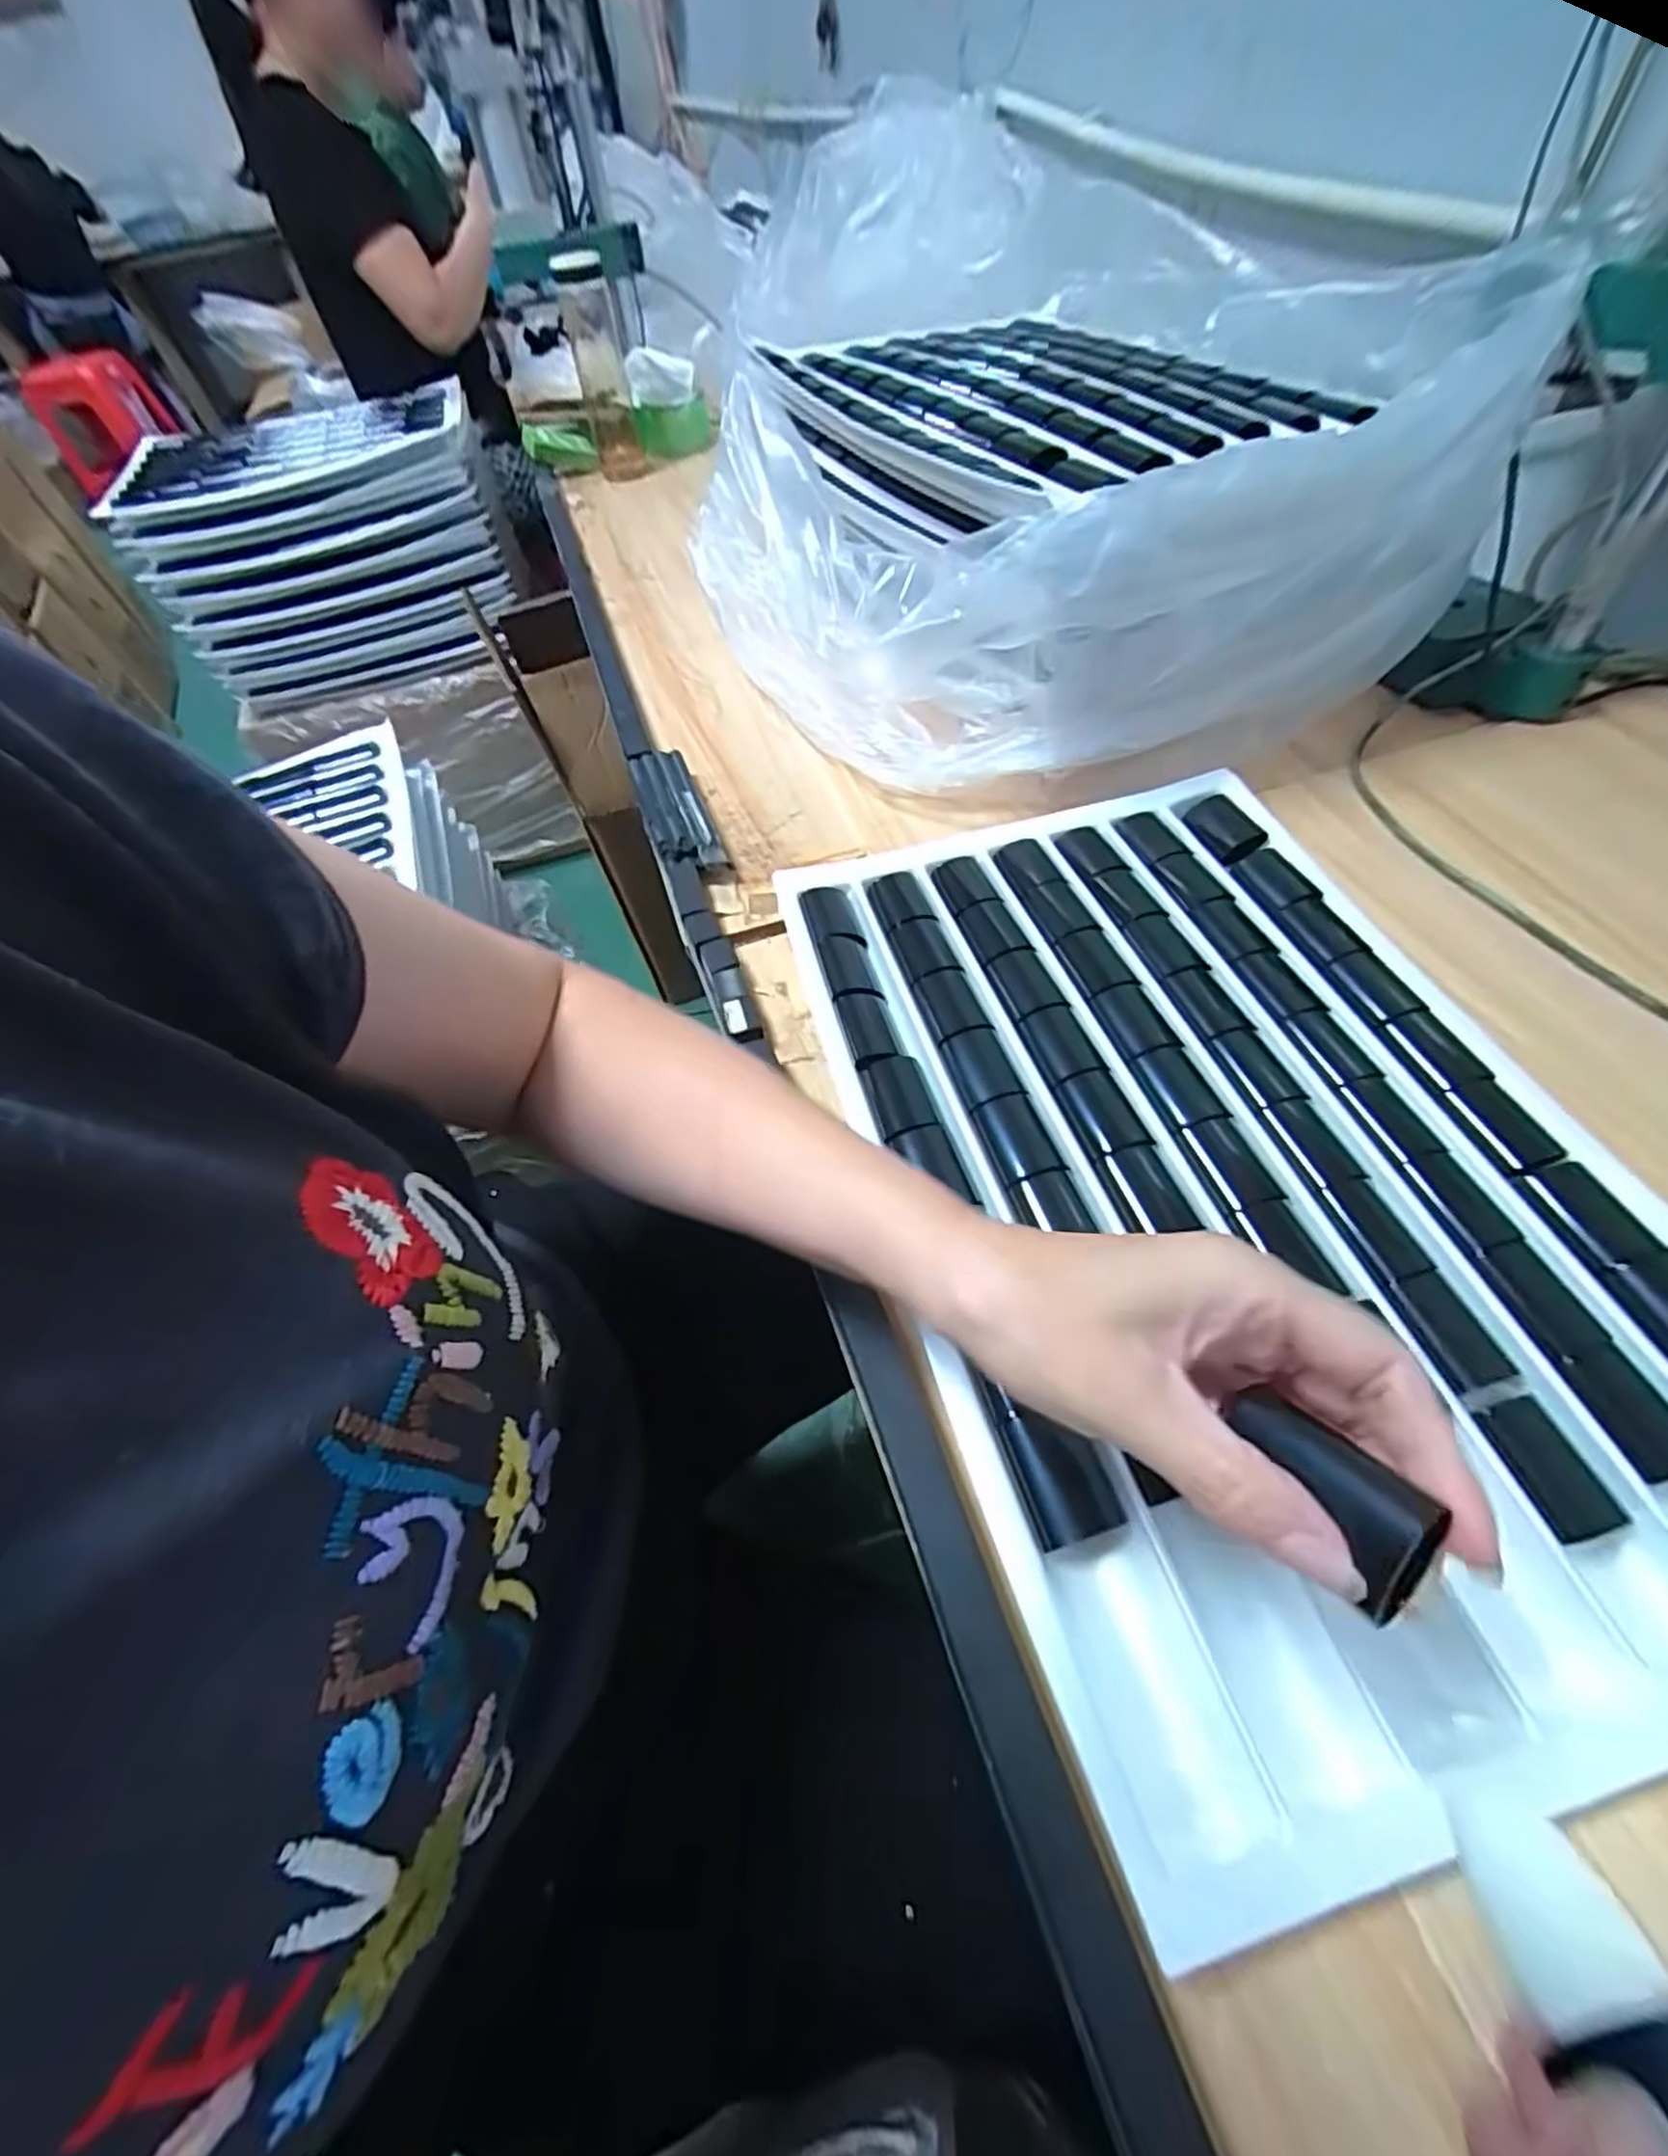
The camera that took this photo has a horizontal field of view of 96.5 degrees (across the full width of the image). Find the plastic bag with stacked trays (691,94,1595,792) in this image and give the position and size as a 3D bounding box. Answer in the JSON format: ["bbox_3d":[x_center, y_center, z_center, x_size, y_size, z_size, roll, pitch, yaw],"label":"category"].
[{"bbox_3d":[0.159,-0.490,0.621,0.508,0.222,0.549,-20,57,-6],"label":"plastic bag with stacked trays"}]

